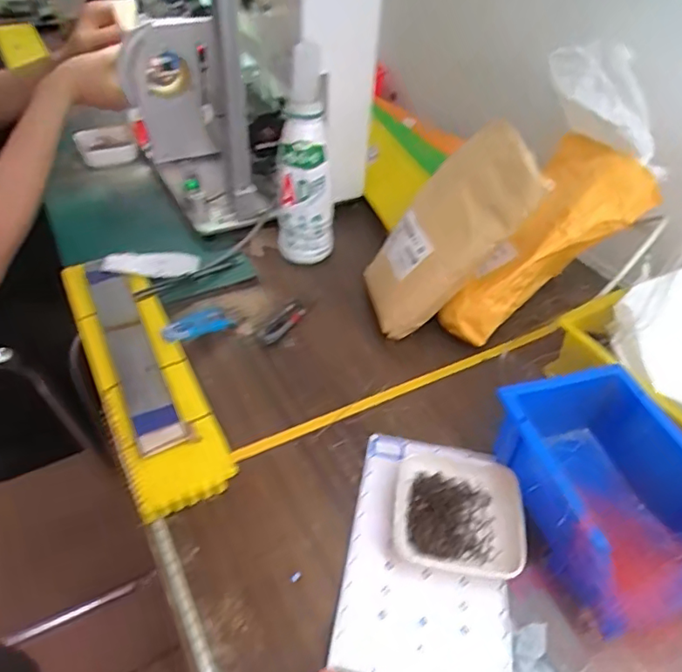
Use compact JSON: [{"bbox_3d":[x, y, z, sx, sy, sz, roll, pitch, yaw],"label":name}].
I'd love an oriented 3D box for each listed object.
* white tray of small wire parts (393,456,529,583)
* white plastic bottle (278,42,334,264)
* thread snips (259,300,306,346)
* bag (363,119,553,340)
[{"bbox_3d":[0.095,0.138,0.449,0.100,0.020,0.106,8,43,5],"label":"white tray of small wire parts"},{"bbox_3d":[-0.045,-0.201,0.657,0.066,0.230,0.081,-1,43,-4],"label":"white plastic bottle"},{"bbox_3d":[-0.064,-0.016,0.622,0.024,0.005,0.077,24,46,20],"label":"thread snips"},{"bbox_3d":[0.105,-0.109,0.580,0.034,0.224,0.118,8,43,-50],"label":"bag"}]

